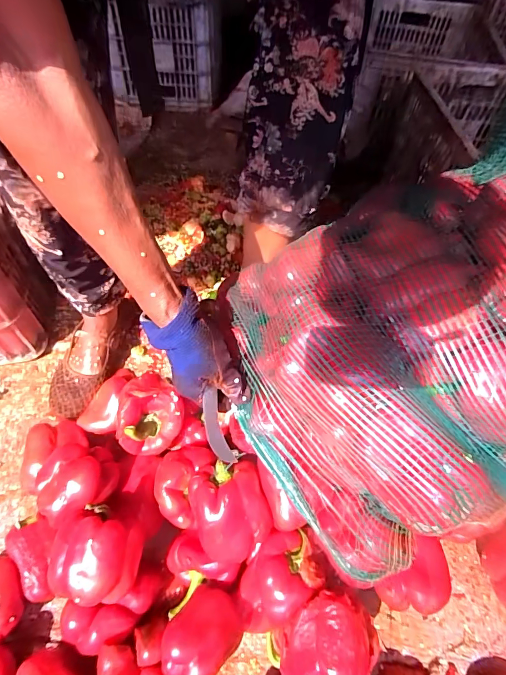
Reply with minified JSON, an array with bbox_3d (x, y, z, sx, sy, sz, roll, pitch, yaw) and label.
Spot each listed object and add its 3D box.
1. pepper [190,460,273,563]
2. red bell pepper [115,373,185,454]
[{"bbox_3d":[-0.025,0.196,0.423,0.084,0.080,0.107,-15,57,-14],"label":"pepper"},{"bbox_3d":[-0.138,0.105,0.511,0.079,0.086,0.094,-1,55,-4],"label":"red bell pepper"}]

